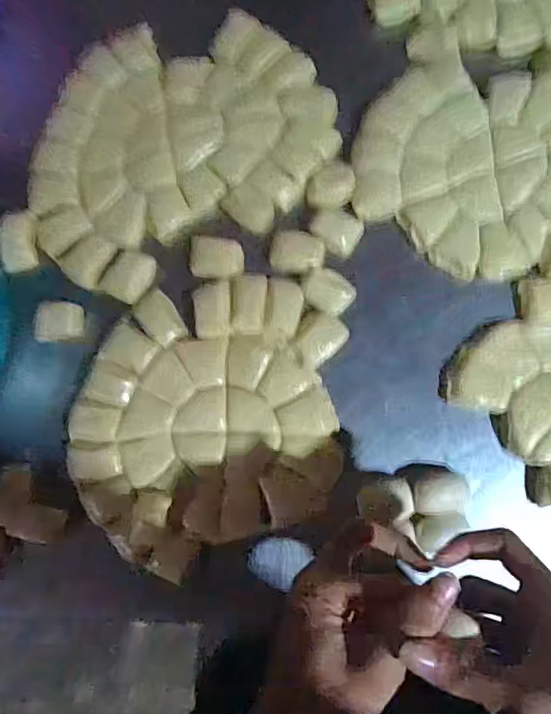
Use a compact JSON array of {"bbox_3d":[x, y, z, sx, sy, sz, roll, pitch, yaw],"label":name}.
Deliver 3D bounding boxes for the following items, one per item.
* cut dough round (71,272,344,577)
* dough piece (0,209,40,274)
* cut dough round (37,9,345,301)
[{"bbox_3d":[-0.050,0.047,0.447,0.226,0.015,0.204,-22,84,-1],"label":"cut dough round"},{"bbox_3d":[-0.213,-0.096,0.457,0.029,0.014,0.048,-11,84,0],"label":"dough piece"},{"bbox_3d":[-0.087,-0.185,0.470,0.262,0.016,0.199,-29,85,-1],"label":"cut dough round"}]

